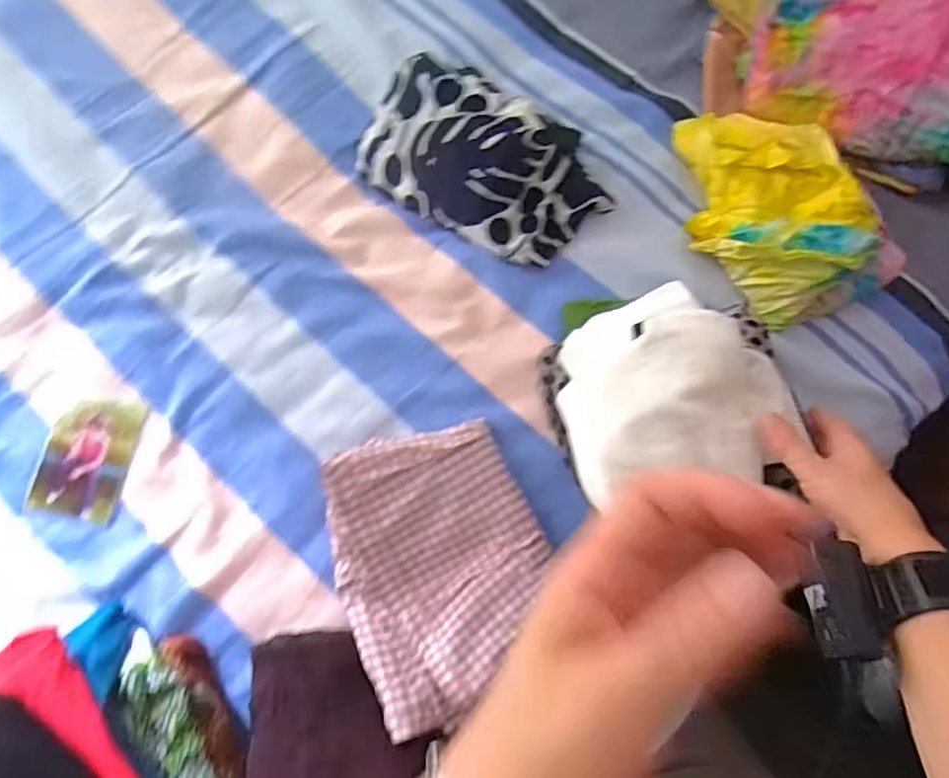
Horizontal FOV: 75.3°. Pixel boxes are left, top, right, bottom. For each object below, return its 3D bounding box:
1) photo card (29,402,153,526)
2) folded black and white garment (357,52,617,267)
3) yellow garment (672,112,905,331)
[{"bbox_3d":[-0.393,0.069,0.627,0.089,0.004,0.121,12,77,4],"label":"photo card"},{"bbox_3d":[0.008,-0.243,0.657,0.263,0.058,0.170,36,79,9],"label":"folded black and white garment"},{"bbox_3d":[0.299,-0.188,0.609,0.145,0.079,0.250,-33,78,-7],"label":"yellow garment"}]

